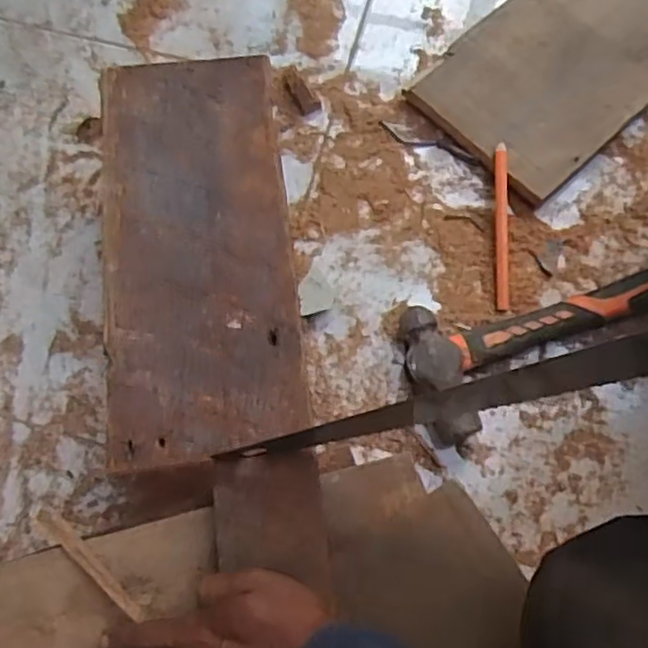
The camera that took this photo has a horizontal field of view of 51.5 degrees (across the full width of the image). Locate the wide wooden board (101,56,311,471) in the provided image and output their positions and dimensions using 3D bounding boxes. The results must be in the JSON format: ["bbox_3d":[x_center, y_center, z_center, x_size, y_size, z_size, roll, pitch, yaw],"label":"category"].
[{"bbox_3d":[-0.103,-0.071,0.542,0.147,0.018,0.350,-8,73,-2],"label":"wide wooden board"}]

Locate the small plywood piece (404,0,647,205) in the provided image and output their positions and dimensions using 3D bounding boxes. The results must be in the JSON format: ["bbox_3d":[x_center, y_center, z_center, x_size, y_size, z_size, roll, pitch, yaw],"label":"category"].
[{"bbox_3d":[0.266,-0.281,0.681,0.337,0.027,0.180,-43,76,-12],"label":"small plywood piece"}]

